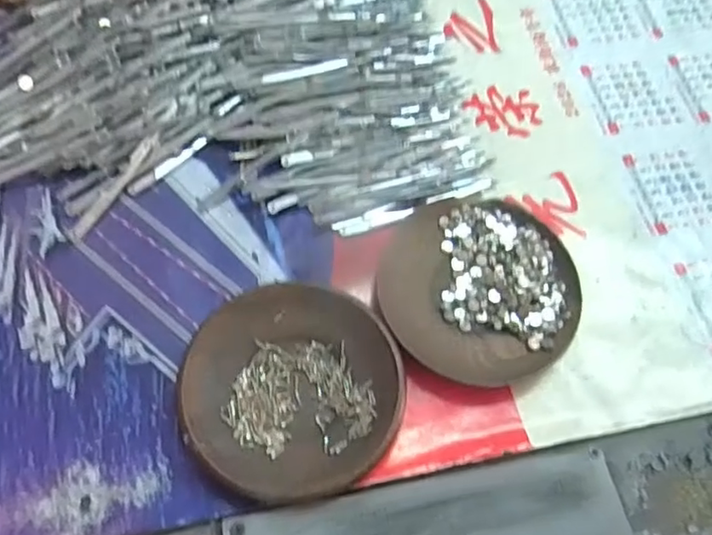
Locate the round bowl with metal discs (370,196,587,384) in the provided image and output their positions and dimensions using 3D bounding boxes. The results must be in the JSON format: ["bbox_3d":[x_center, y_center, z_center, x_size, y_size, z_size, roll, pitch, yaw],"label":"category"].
[{"bbox_3d":[0.071,0.011,0.349,0.111,0.015,0.109,1,64,-3],"label":"round bowl with metal discs"}]

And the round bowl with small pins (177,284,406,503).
[{"bbox_3d":[-0.033,0.063,0.317,0.109,0.016,0.110,1,64,-3],"label":"round bowl with small pins"}]

